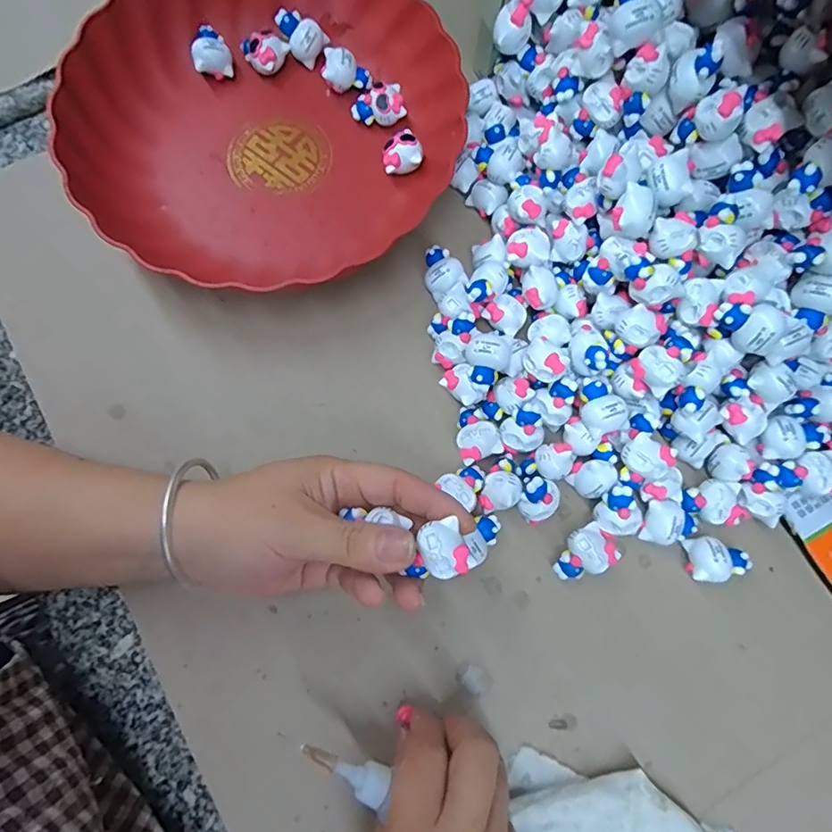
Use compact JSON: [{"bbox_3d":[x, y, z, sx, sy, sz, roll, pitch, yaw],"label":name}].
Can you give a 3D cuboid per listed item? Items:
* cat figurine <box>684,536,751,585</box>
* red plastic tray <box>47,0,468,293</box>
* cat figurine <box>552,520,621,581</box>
[{"bbox_3d":[0.172,0.082,0.299,0.032,0.020,0.024,-1,80,1],"label":"cat figurine"},{"bbox_3d":[-0.097,-0.194,0.339,0.241,0.045,0.226,-39,82,-6],"label":"red plastic tray"},{"bbox_3d":[0.094,0.080,0.299,0.034,0.018,0.025,-35,81,-5],"label":"cat figurine"}]

